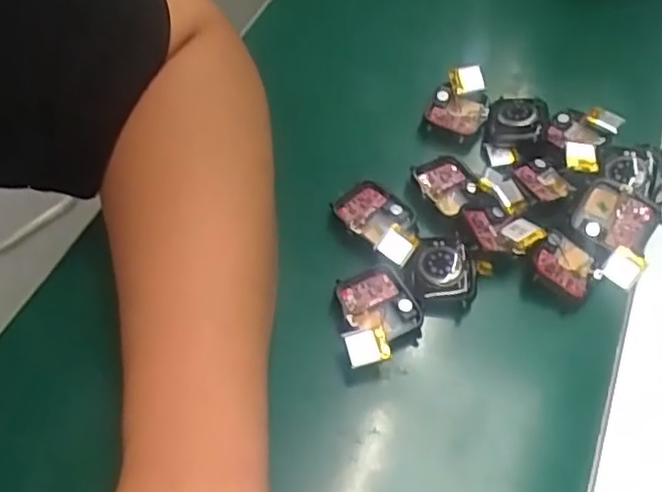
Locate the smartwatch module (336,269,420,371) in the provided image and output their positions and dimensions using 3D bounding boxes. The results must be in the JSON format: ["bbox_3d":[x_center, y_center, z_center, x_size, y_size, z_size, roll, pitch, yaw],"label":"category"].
[{"bbox_3d":[0.024,0.036,0.339,0.043,0.013,0.052,-7,54,-15],"label":"smartwatch module"}]

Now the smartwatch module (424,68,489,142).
[{"bbox_3d":[0.082,-0.093,0.417,0.036,0.019,0.049,14,56,5],"label":"smartwatch module"}]

